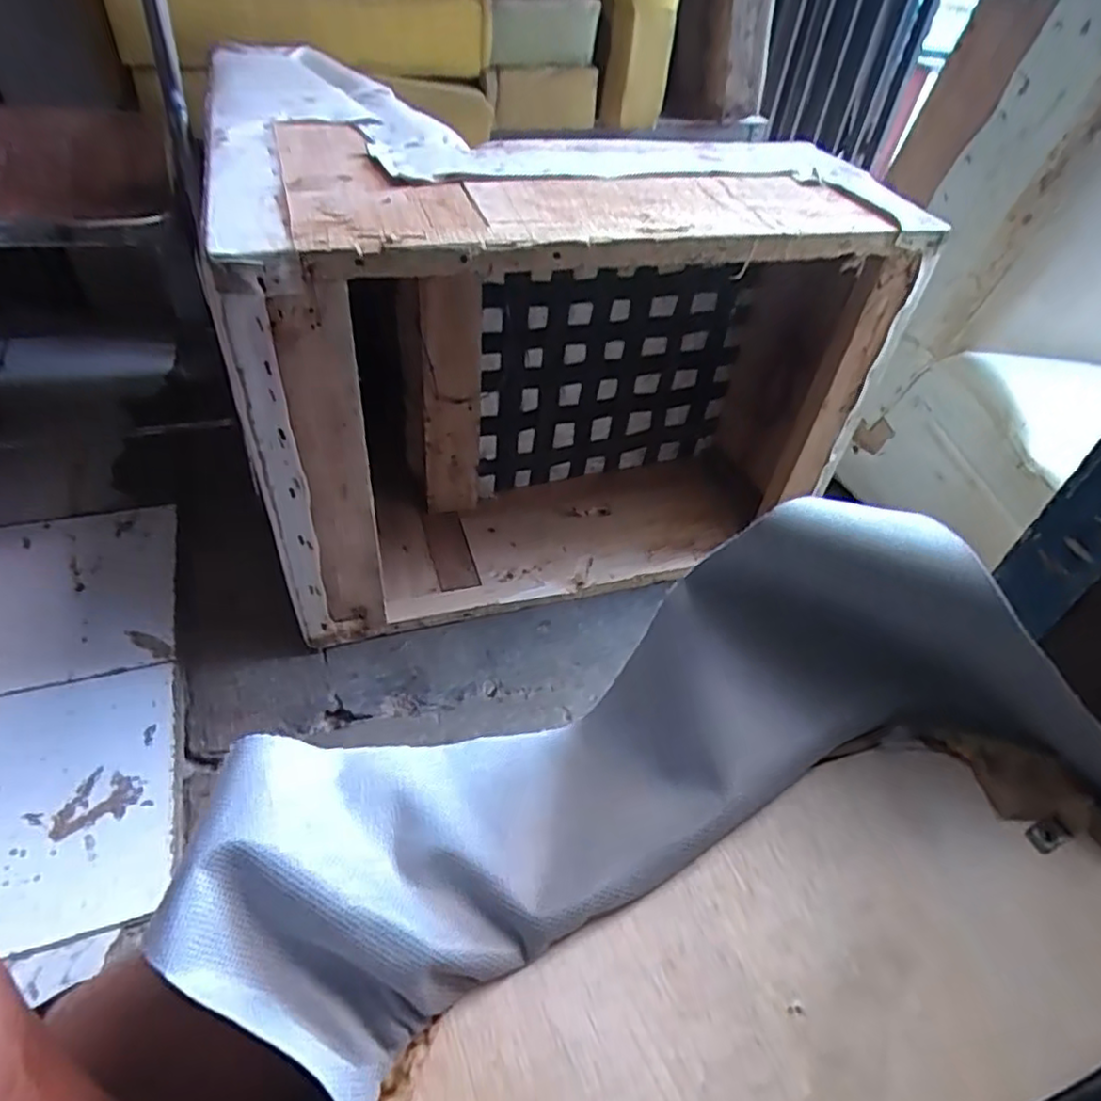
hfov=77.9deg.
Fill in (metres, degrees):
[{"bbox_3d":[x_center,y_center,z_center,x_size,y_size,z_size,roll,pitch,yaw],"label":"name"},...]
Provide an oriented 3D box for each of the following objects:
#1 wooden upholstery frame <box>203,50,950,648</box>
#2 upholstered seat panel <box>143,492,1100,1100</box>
[{"bbox_3d":[0.022,-0.245,0.891,0.733,0.494,0.399,-9,48,-14],"label":"wooden upholstery frame"},{"bbox_3d":[0.058,0.141,0.291,0.400,0.096,0.252,-22,57,-6],"label":"upholstered seat panel"}]

